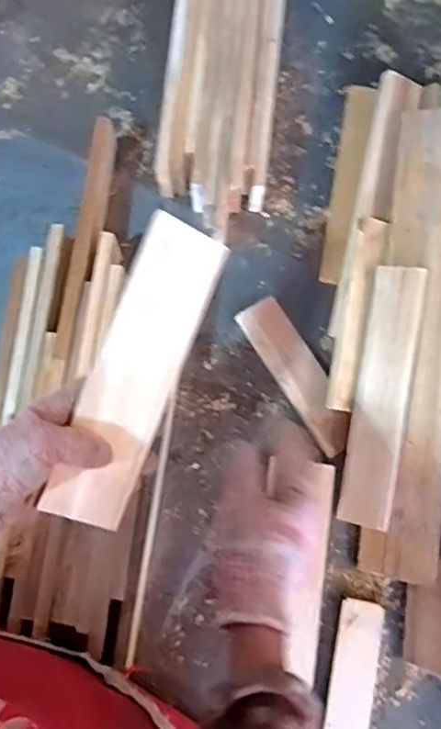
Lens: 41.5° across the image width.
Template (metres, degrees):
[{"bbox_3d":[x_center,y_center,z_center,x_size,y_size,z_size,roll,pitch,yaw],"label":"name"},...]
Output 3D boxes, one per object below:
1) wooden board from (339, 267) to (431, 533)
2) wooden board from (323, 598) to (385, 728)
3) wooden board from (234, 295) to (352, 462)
[{"bbox_3d":[0.176,0.035,0.634,0.055,0.010,0.278,9,91,22],"label":"wooden board"},{"bbox_3d":[0.135,0.360,0.607,0.051,0.018,0.211,12,79,1],"label":"wooden board"},{"bbox_3d":[0.090,0.012,0.670,0.051,0.023,0.187,-33,82,-7],"label":"wooden board"}]

